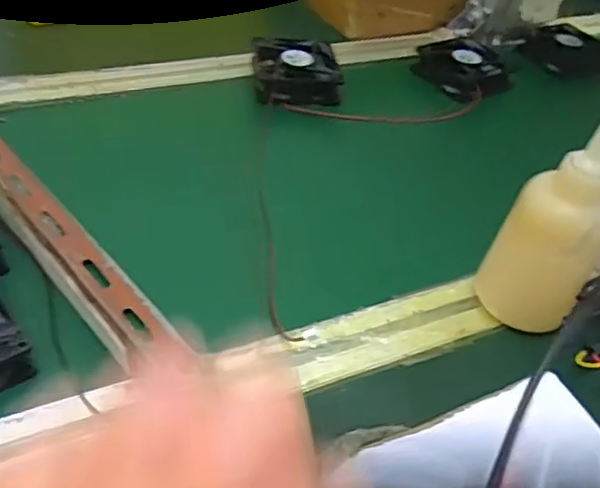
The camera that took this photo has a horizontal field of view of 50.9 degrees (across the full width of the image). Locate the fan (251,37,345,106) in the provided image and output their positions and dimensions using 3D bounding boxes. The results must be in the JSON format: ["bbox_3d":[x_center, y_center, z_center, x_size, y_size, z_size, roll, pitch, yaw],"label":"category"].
[{"bbox_3d":[-0.005,-0.170,0.611,0.079,0.030,0.077,-3,44,-11],"label":"fan"}]

